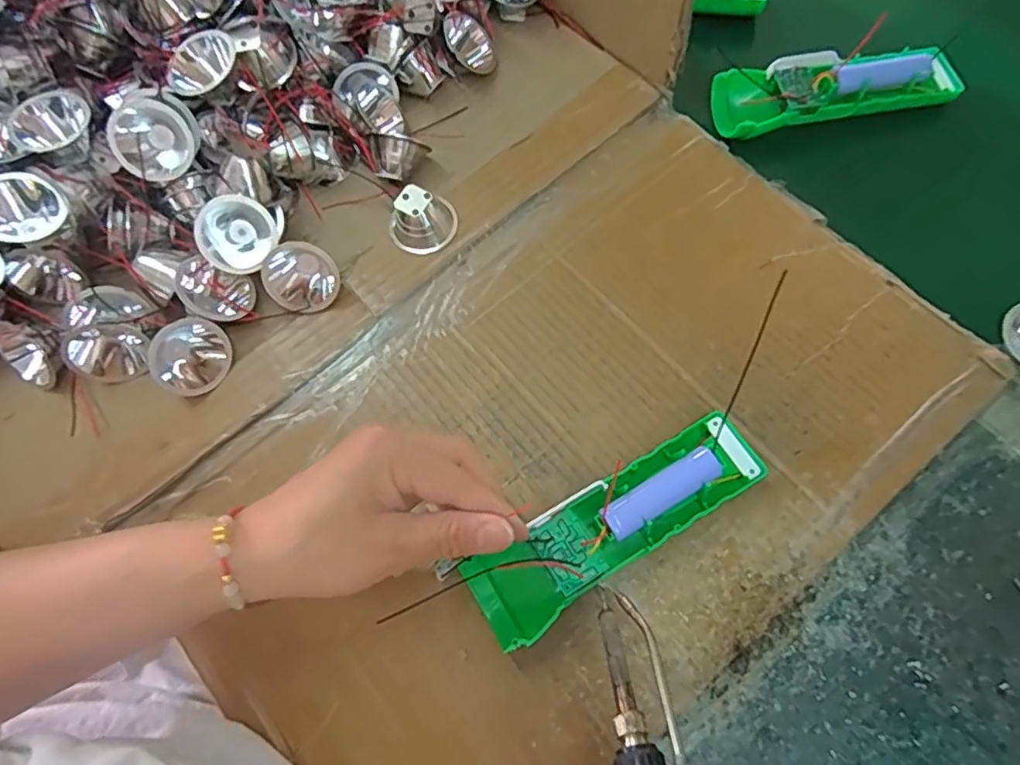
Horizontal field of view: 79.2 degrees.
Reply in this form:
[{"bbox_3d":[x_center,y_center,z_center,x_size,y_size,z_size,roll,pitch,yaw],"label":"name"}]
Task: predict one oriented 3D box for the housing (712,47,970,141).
[{"bbox_3d":[0.210,-0.194,0.402,0.146,0.035,0.047,-8,69,-1],"label":"housing"}]

